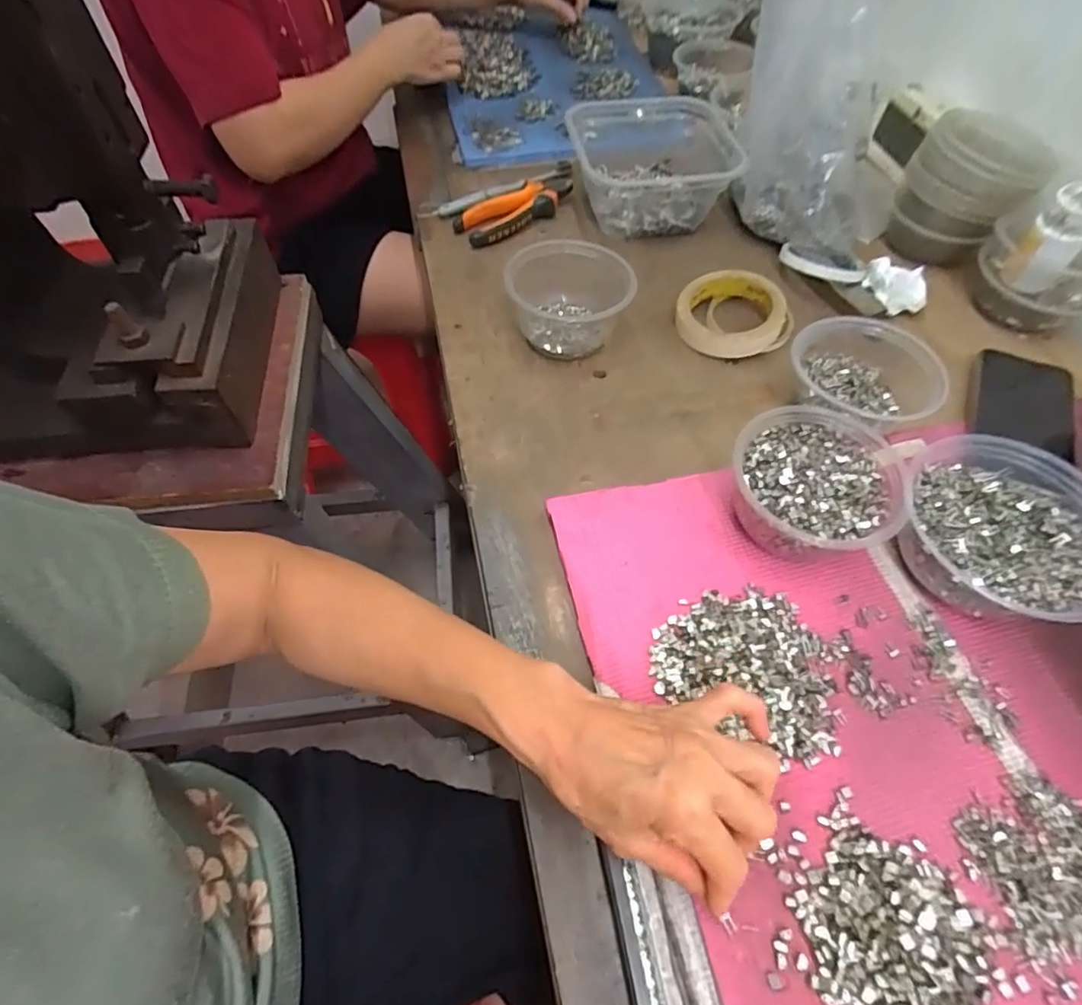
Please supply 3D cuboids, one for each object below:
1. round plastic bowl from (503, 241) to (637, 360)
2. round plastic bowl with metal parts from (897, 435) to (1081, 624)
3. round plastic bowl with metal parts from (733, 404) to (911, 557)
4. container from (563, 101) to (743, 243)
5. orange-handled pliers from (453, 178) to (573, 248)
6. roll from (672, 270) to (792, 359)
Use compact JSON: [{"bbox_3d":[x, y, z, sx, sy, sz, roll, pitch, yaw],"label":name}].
[{"bbox_3d":[0.027,-0.185,0.544,0.115,0.064,0.100,1,57,2],"label":"round plastic bowl"},{"bbox_3d":[0.312,0.023,0.403,0.126,0.056,0.137,-1,57,1],"label":"round plastic bowl with metal parts"},{"bbox_3d":[0.197,-0.009,0.425,0.120,0.056,0.111,-1,57,1],"label":"round plastic bowl with metal parts"},{"bbox_3d":[0.130,-0.394,0.668,0.193,0.065,0.184,1,57,-1],"label":"container"},{"bbox_3d":[-0.023,-0.333,0.660,0.148,0.025,0.054,-30,62,-19],"label":"orange-handled pliers"},{"bbox_3d":[0.181,-0.182,0.562,0.098,0.033,0.098,-1,57,1],"label":"roll"}]

